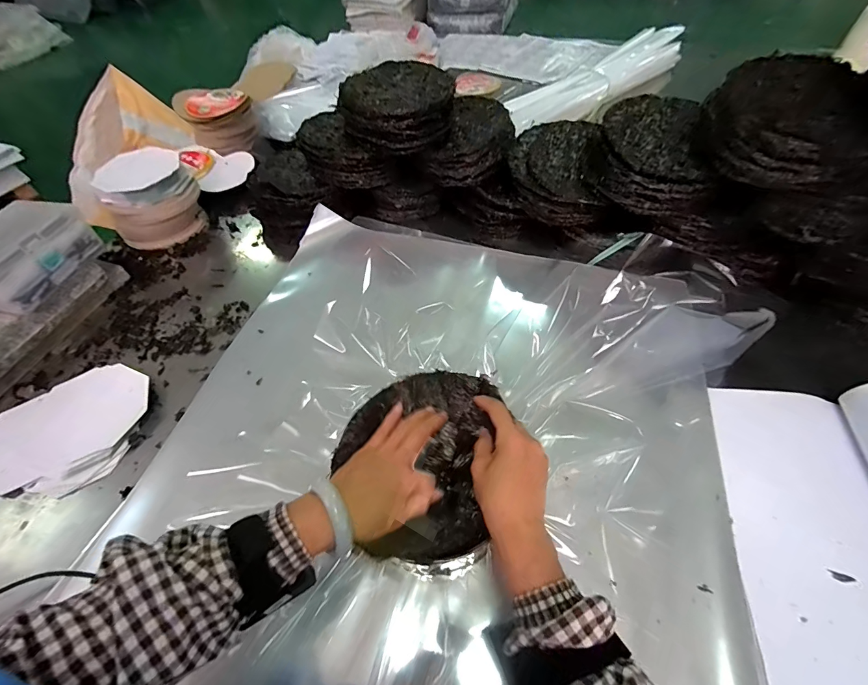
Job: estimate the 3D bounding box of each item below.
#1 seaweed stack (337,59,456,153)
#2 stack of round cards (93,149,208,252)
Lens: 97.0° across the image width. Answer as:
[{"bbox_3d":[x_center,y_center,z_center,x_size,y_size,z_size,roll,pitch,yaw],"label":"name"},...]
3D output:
[{"bbox_3d":[-0.067,-0.437,0.706,0.197,0.073,0.193,-19,56,-11],"label":"seaweed stack"},{"bbox_3d":[-0.554,-0.281,0.756,0.167,0.133,0.131,-37,62,-23],"label":"stack of round cards"}]

